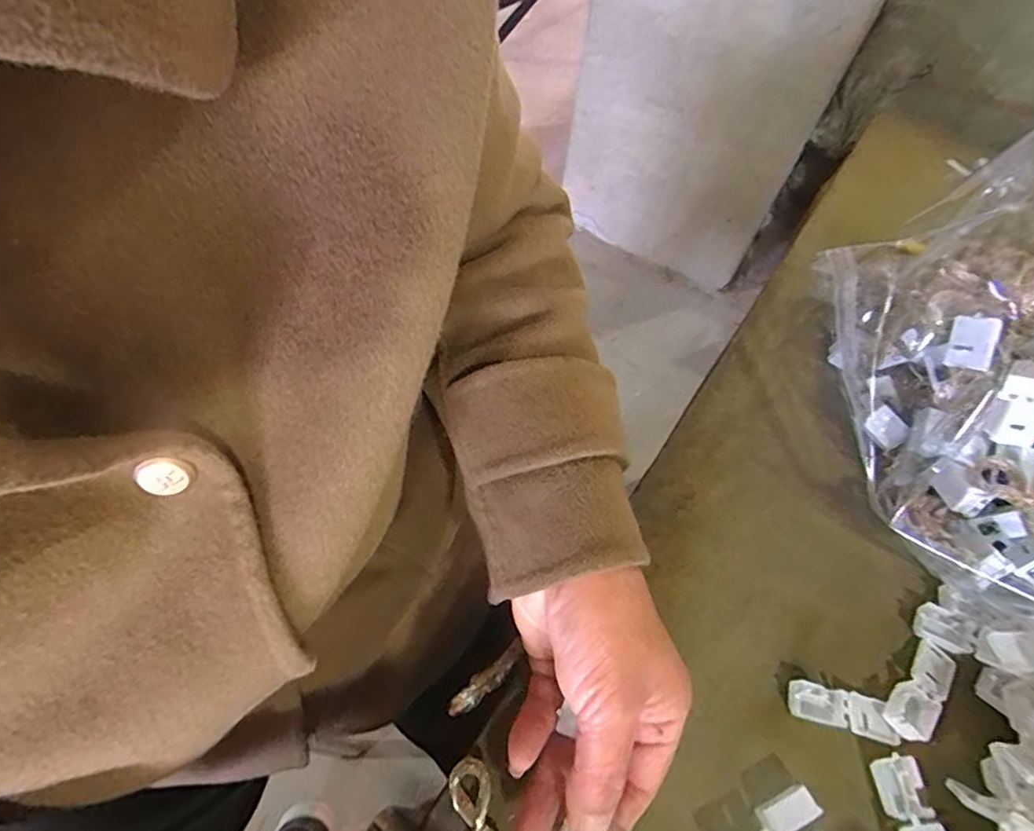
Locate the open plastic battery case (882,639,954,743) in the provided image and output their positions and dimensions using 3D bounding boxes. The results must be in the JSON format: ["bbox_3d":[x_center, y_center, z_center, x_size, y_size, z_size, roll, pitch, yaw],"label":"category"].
[{"bbox_3d":[0.210,0.142,0.296,0.054,0.008,0.020,-39,70,-21],"label":"open plastic battery case"}]

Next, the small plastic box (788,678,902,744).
[{"bbox_3d":[0.166,0.150,0.292,0.053,0.009,0.019,14,62,5],"label":"small plastic box"}]

